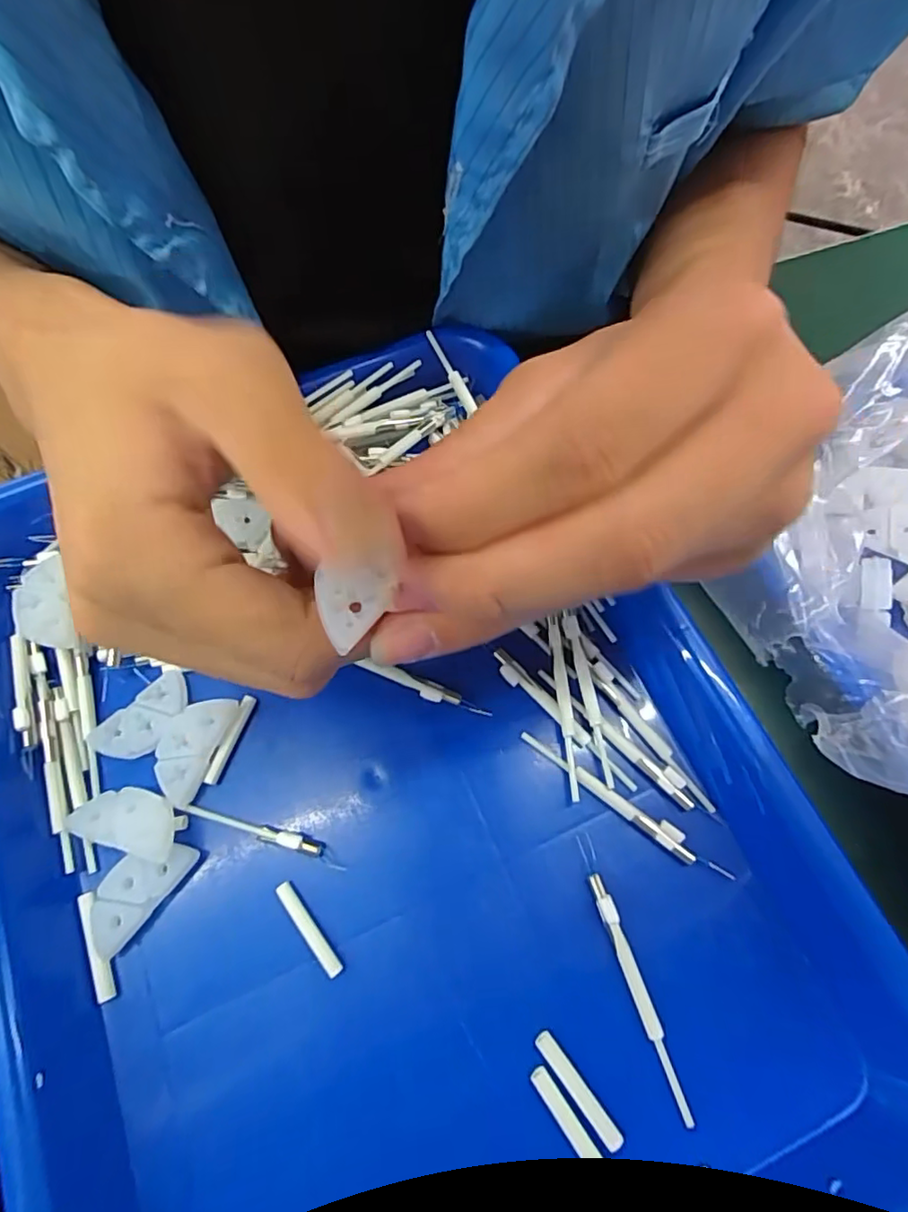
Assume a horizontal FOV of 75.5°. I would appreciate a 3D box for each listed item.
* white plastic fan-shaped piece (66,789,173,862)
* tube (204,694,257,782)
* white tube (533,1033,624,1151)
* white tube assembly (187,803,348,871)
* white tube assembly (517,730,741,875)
[{"bbox_3d":[-0.113,0.072,0.201,0.039,0.009,0.018,15,70,7],"label":"white plastic fan-shaped piece"},{"bbox_3d":[-0.083,0.049,0.217,0.004,0.006,0.033,18,70,8],"label":"tube"},{"bbox_3d":[0.037,0.144,0.175,0.006,0.004,0.033,-38,73,-12],"label":"white tube"},{"bbox_3d":[-0.066,0.079,0.206,0.061,0.008,0.006,11,75,17],"label":"white tube assembly"},{"bbox_3d":[0.059,0.069,0.207,0.079,0.012,0.007,34,73,13],"label":"white tube assembly"}]

